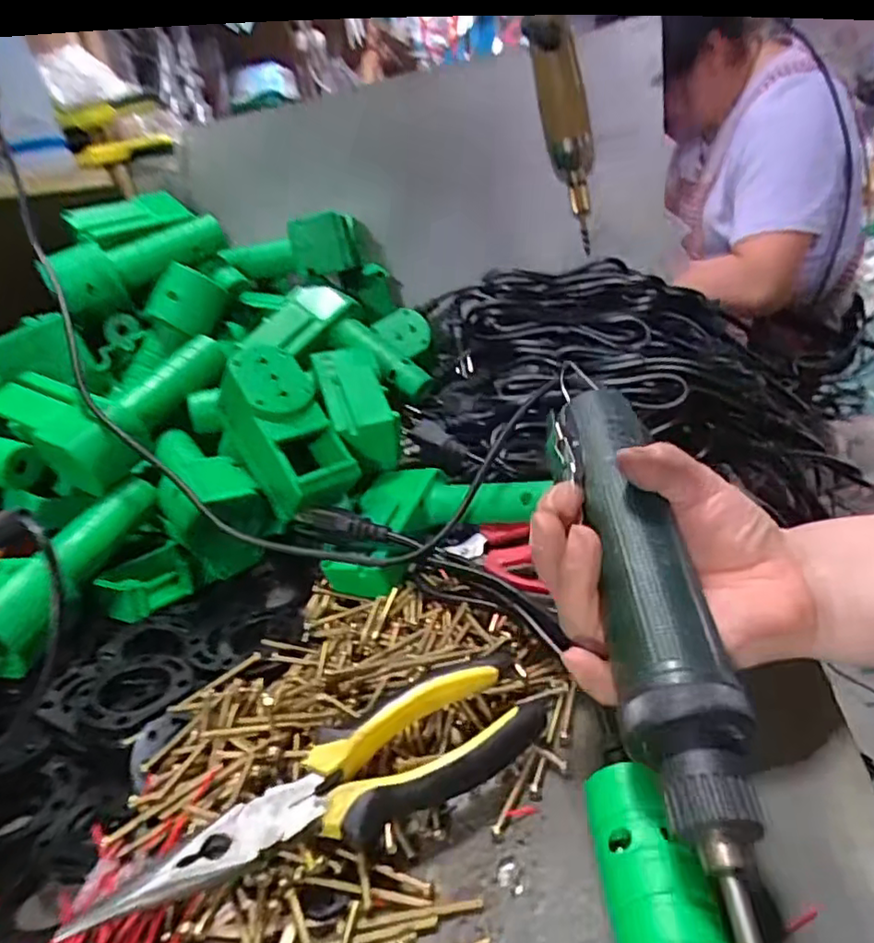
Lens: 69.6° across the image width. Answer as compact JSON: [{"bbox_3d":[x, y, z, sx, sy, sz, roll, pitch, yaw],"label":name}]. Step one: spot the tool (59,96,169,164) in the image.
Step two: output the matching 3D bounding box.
[{"bbox_3d":[-0.321,-0.343,0.633,0.113,0.051,0.028,-11,27,1],"label":"tool"}]

